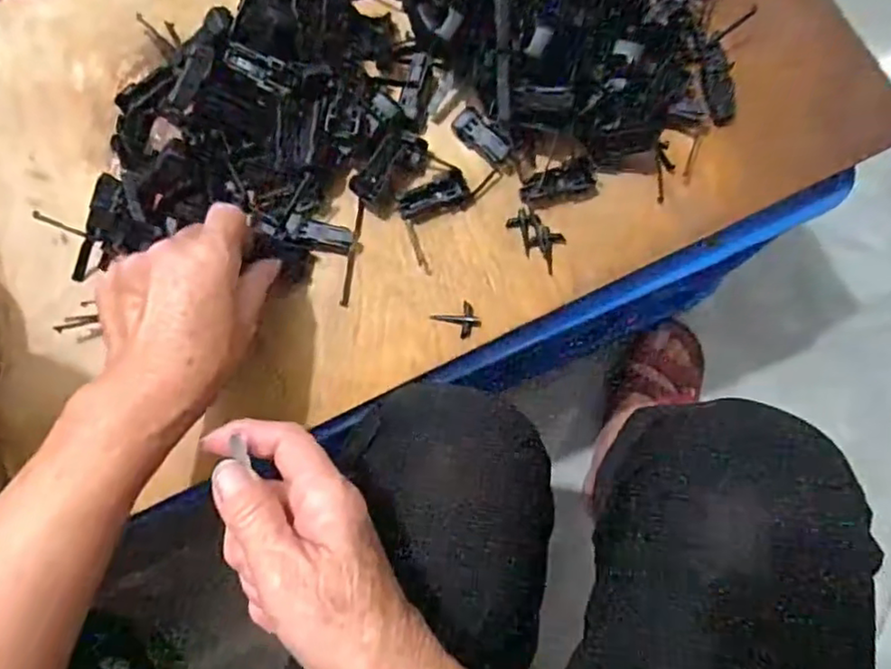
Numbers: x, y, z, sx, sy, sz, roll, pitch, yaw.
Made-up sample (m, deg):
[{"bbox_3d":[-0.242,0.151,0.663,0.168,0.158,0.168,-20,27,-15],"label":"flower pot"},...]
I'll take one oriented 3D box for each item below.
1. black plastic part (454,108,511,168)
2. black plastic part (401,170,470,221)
[{"bbox_3d":[0.025,-0.135,0.429,0.019,0.016,0.046,-44,71,-3],"label":"black plastic part"},{"bbox_3d":[-0.008,-0.094,0.426,0.047,0.009,0.024,-11,82,1],"label":"black plastic part"}]

